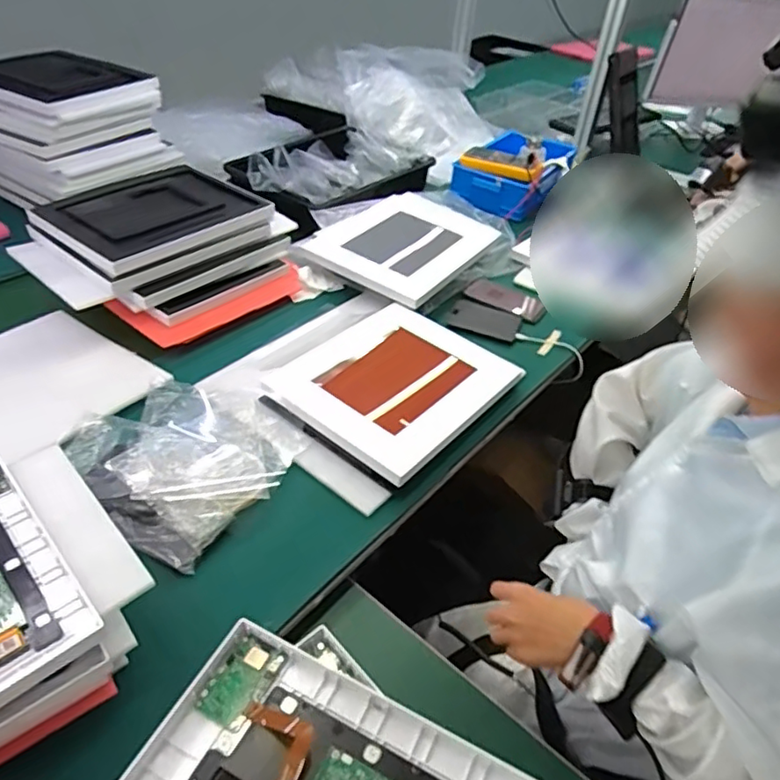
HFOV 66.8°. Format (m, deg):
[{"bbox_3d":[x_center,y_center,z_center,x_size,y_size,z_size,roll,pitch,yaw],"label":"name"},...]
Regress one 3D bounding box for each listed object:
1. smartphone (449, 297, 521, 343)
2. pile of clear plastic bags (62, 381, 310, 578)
[{"bbox_3d":[0.165,-0.124,1.036,0.123,0.014,0.079,19,43,16],"label":"smartphone"},{"bbox_3d":[-0.257,0.081,0.747,0.250,0.036,0.255,30,47,27],"label":"pile of clear plastic bags"}]

